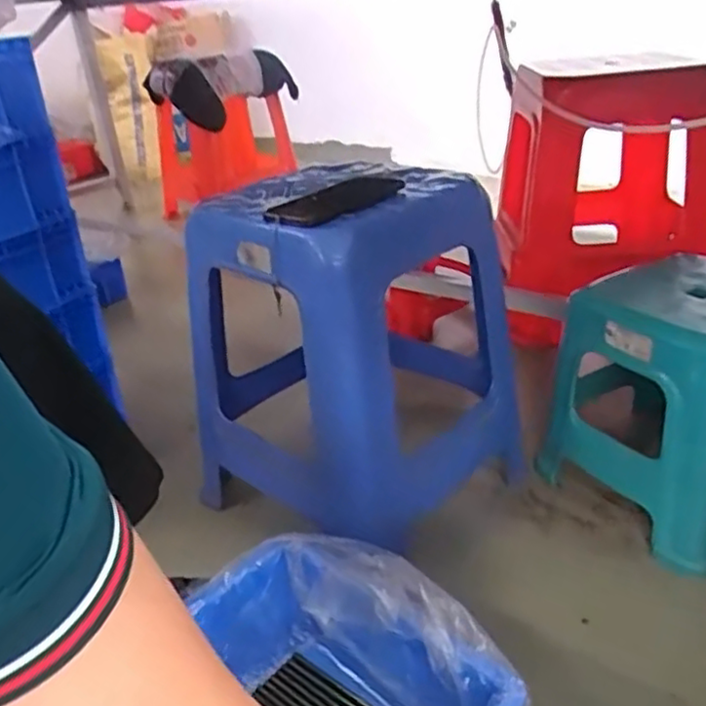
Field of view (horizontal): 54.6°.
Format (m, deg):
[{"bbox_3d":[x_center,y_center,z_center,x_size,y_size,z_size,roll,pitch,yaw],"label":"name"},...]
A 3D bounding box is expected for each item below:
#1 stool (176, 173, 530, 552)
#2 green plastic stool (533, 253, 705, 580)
[{"bbox_3d":[0.008,-0.011,0.877,0.325,0.395,0.316,16,34,35],"label":"stool"},{"bbox_3d":[0.409,0.065,0.845,0.243,0.301,0.256,-20,31,-26],"label":"green plastic stool"}]

